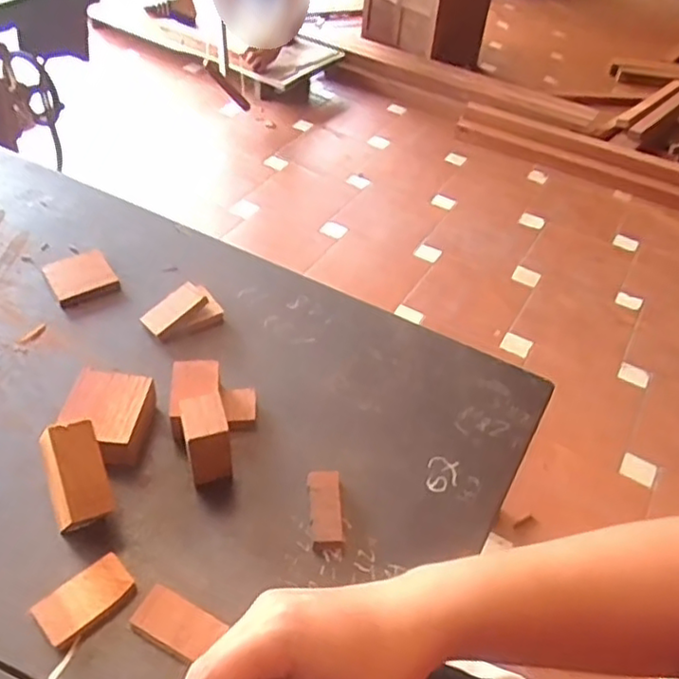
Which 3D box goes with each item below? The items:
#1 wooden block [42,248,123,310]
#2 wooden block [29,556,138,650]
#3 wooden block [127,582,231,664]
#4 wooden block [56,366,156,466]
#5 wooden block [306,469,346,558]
[{"bbox_3d":[-0.239,-0.058,0.602,0.056,0.012,0.058,-26,52,-28],"label":"wooden block"},{"bbox_3d":[-0.153,0.159,0.396,0.054,0.012,0.031,-32,55,-32],"label":"wooden block"},{"bbox_3d":[-0.097,0.171,0.389,0.050,0.009,0.029,21,46,15],"label":"wooden block"},{"bbox_3d":[-0.171,0.058,0.480,0.061,0.032,0.068,9,44,3],"label":"wooden block"},{"bbox_3d":[-0.009,0.118,0.446,0.022,0.013,0.060,0,44,-6],"label":"wooden block"}]

